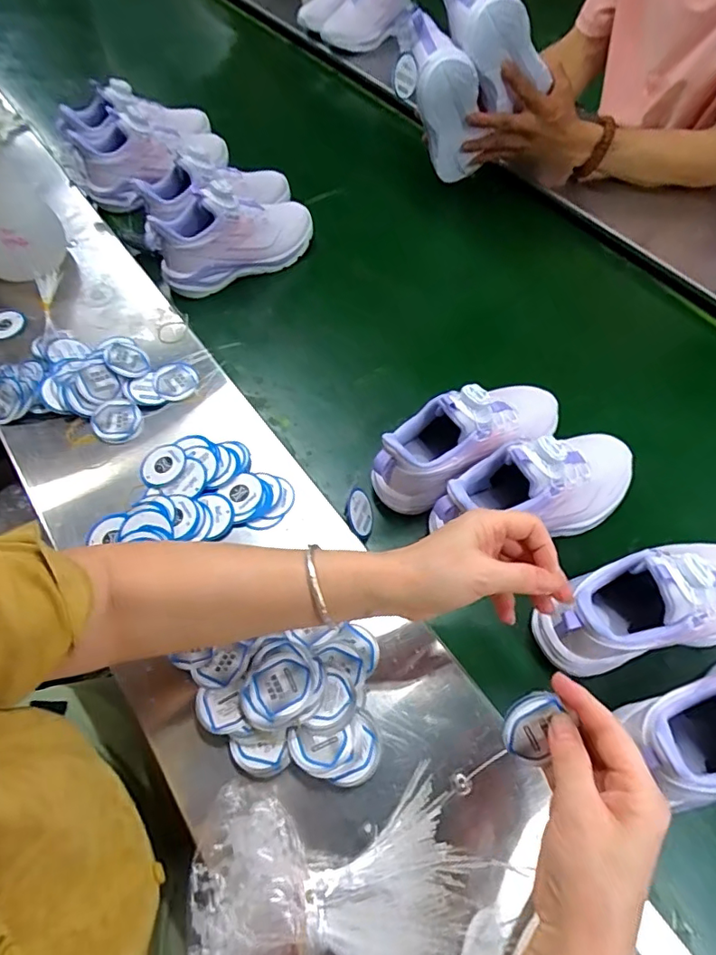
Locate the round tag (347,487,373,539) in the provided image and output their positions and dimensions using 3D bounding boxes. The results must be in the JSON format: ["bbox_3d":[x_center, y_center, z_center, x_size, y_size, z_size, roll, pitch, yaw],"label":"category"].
[{"bbox_3d":[0.002,0.036,0.536,0.010,0.048,0.037,-12,3,34],"label":"round tag"}]

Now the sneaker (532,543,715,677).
[{"bbox_3d":[0.268,0.099,0.443,0.222,0.104,0.073,-14,57,-10],"label":"sneaker"}]

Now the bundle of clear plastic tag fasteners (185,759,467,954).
[{"bbox_3d":[-0.020,0.282,0.358,0.181,0.025,0.136,-5,56,-4],"label":"bundle of clear plastic tag fasteners"}]

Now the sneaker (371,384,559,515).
[{"bbox_3d":[0.116,-0.047,0.538,0.220,0.108,0.075,-25,60,-17],"label":"sneaker"}]

